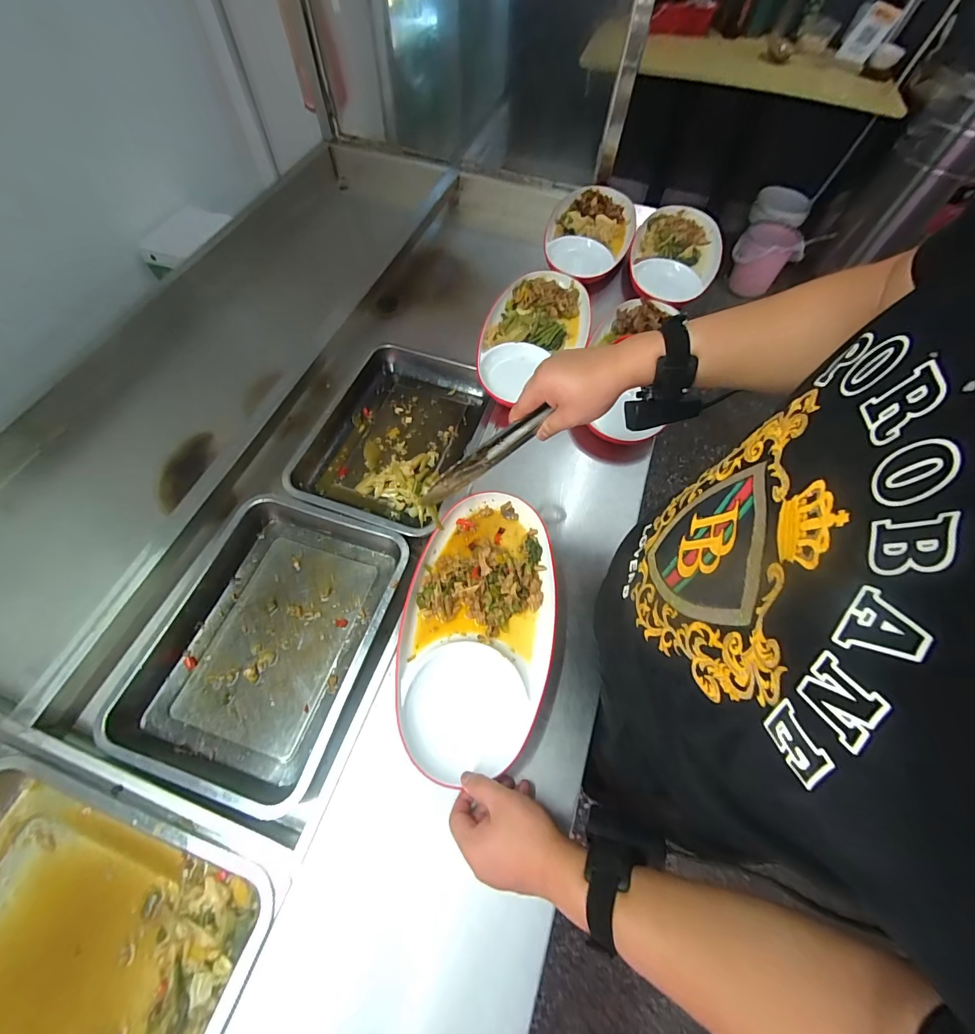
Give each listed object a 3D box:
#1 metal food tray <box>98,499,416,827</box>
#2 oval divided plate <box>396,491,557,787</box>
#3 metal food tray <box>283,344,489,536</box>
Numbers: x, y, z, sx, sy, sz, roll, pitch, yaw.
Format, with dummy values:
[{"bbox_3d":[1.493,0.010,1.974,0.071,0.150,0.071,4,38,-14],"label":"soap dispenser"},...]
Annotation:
[{"bbox_3d":[-0.293,0.146,0.550,0.290,0.057,0.345,17,65,5],"label":"metal food tray"},{"bbox_3d":[-0.009,0.125,0.519,0.180,0.027,0.335,11,65,7],"label":"oval divided plate"},{"bbox_3d":[-0.156,-0.138,0.706,0.245,0.065,0.348,14,64,4],"label":"metal food tray"}]

